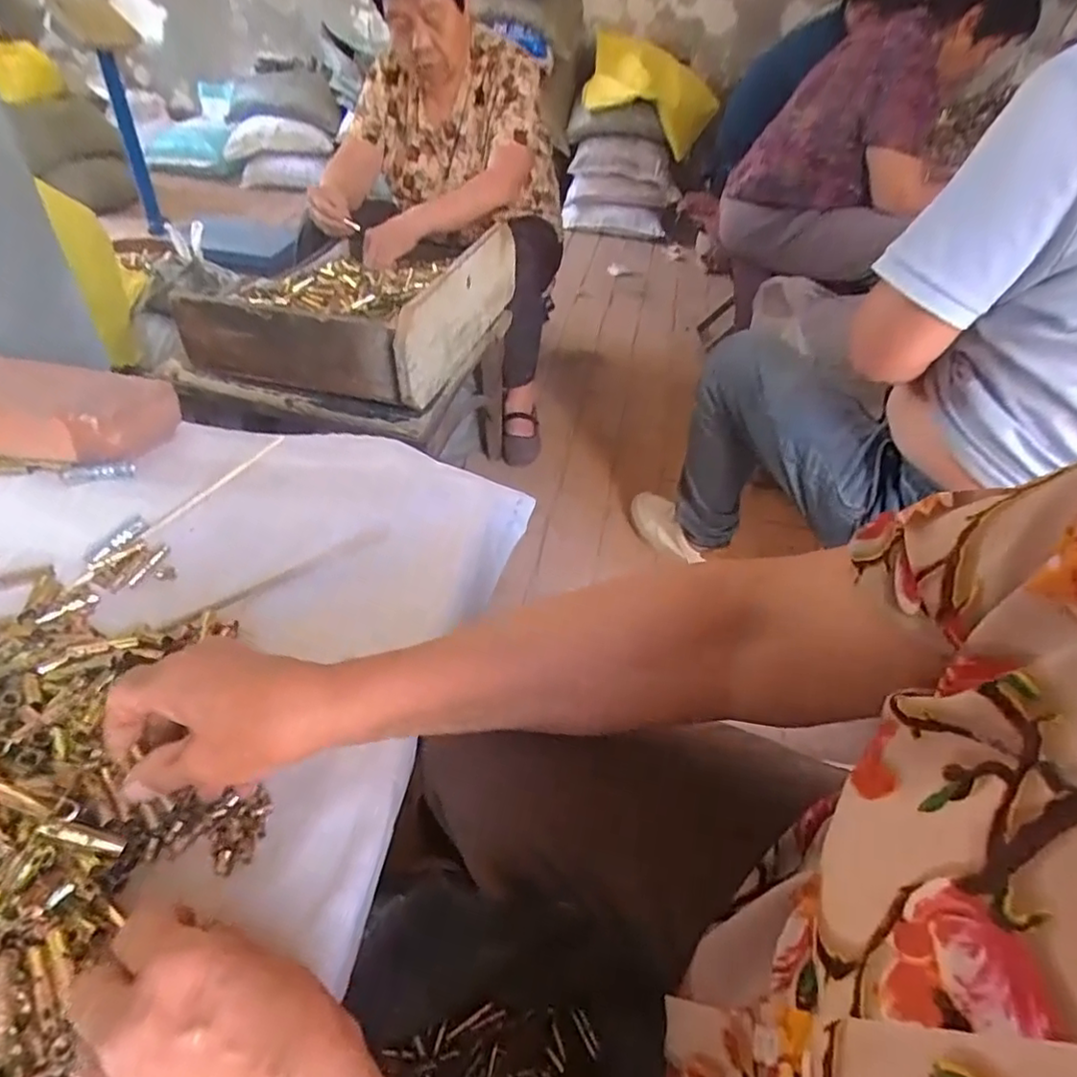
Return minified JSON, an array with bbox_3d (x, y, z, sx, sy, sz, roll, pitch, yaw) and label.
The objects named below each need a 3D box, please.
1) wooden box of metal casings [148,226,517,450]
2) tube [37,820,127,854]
[{"bbox_3d":[-0.292,-0.384,1.055,0.385,0.199,0.478,14,43,8],"label":"wooden box of metal casings"},{"bbox_3d":[-0.226,0.149,0.315,0.038,0.006,0.007,32,34,-24],"label":"tube"}]

